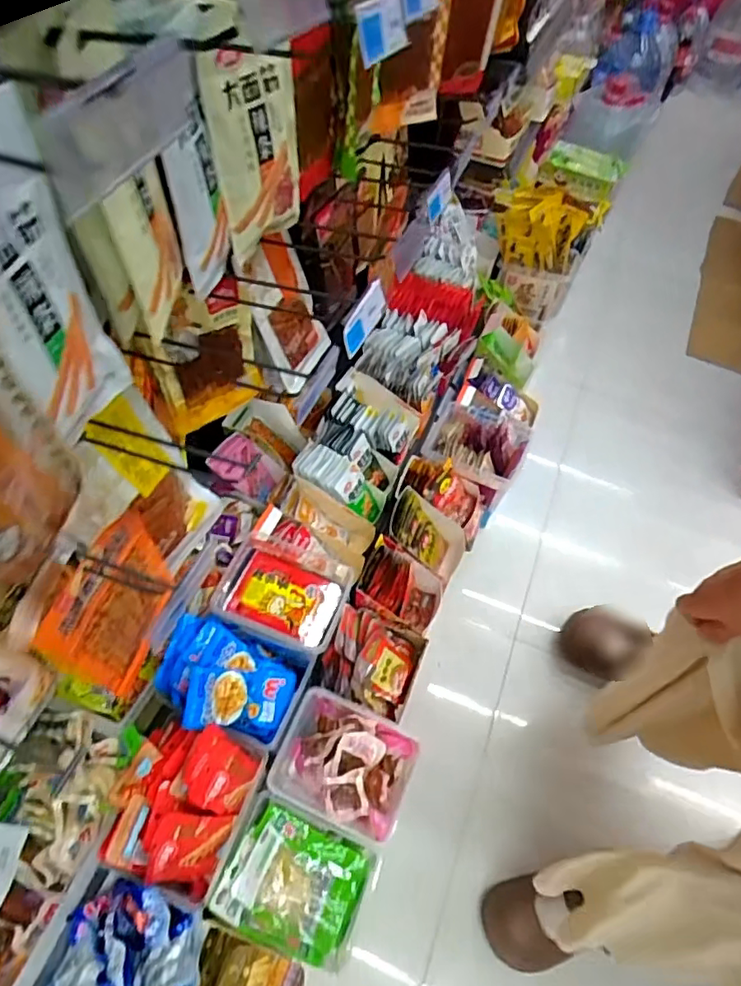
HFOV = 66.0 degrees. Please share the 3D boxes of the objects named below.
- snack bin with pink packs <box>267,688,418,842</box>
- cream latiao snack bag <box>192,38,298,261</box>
[{"bbox_3d":[-0.046,0.421,0.882,0.205,0.117,0.160,19,57,9],"label":"snack bin with pink packs"},{"bbox_3d":[-0.127,-0.379,0.642,0.032,0.216,0.120,40,74,20],"label":"cream latiao snack bag"}]

